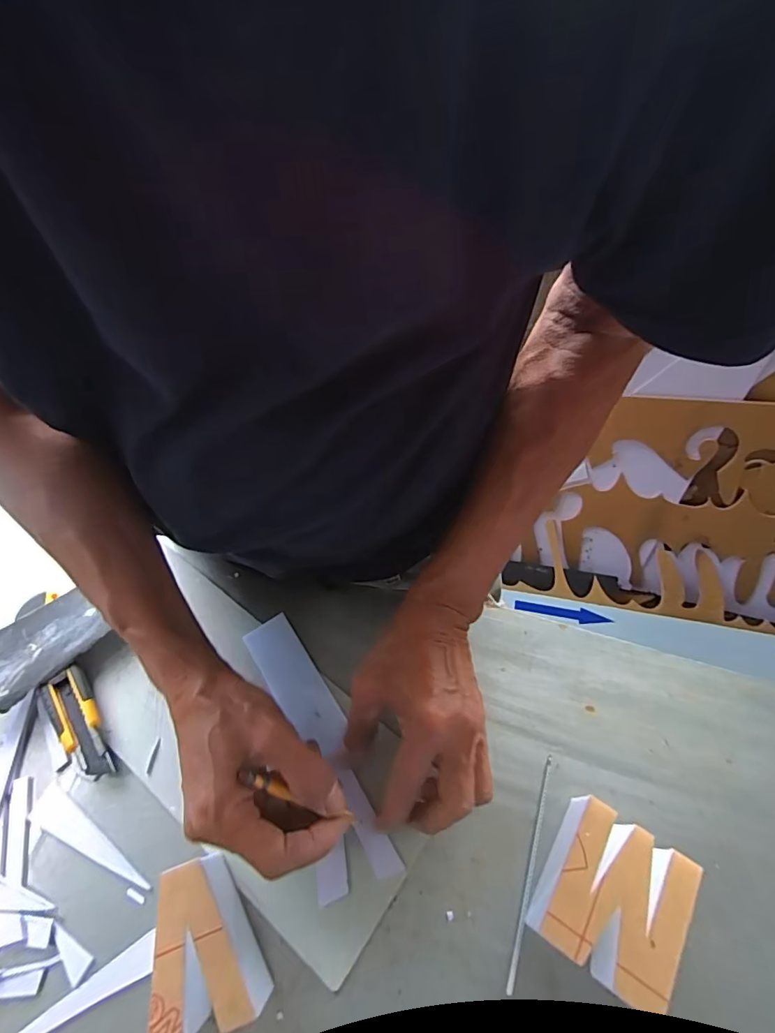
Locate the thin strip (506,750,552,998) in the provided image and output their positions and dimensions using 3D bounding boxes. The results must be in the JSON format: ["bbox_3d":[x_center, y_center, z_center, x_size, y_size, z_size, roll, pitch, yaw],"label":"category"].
[{"bbox_3d":[0.098,0.234,0.331,0.005,0.004,0.136,17,60,11],"label":"thin strip"}]

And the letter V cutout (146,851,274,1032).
[{"bbox_3d":[-0.110,0.257,0.296,0.057,0.042,0.082,-16,59,-9],"label":"letter V cutout"}]

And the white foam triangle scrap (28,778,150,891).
[{"bbox_3d":[-0.212,0.230,0.342,0.103,0.004,0.026,31,63,19],"label":"white foam triangle scrap"}]

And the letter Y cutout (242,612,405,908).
[{"bbox_3d":[-0.057,0.166,0.370,0.053,0.005,0.198,-22,60,-10],"label":"letter Y cutout"}]

